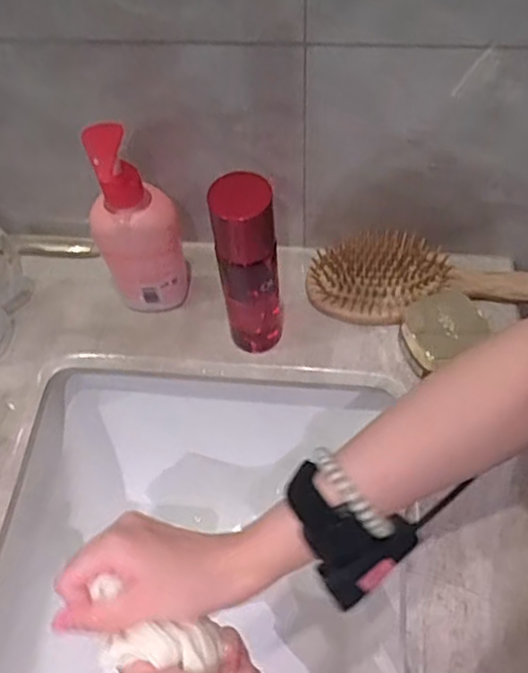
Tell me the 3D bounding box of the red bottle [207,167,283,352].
[{"bbox_3d":[-0.011,-0.050,0.509,0.044,0.176,0.035,-6,58,0],"label":"red bottle"}]

